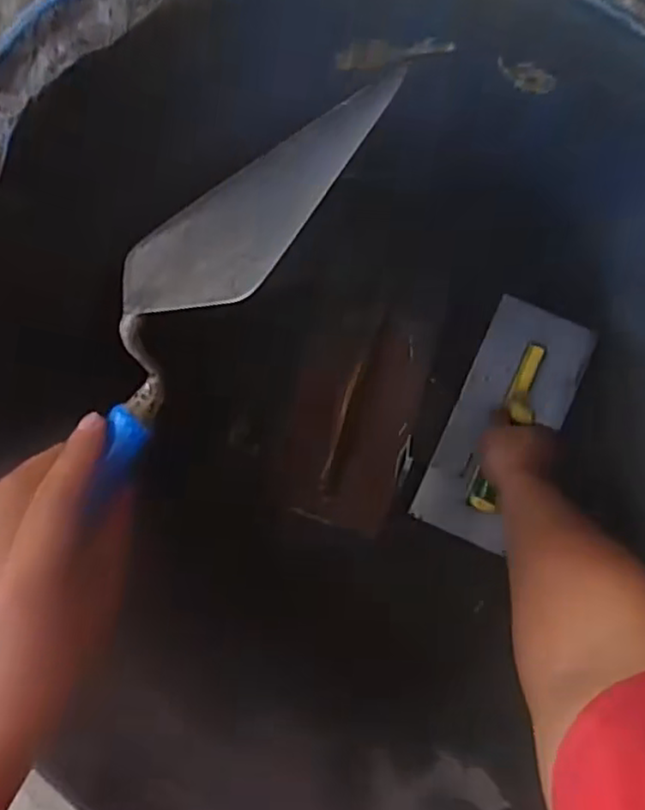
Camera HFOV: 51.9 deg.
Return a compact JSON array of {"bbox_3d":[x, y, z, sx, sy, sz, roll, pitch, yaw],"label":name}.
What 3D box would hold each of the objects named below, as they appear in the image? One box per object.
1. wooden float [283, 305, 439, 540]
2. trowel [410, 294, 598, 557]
[{"bbox_3d":[0.038,0.018,0.771,0.138,0.047,0.245,11,87,0],"label":"wooden float"},{"bbox_3d":[0.204,0.017,0.716,0.112,0.091,0.268,27,85,2],"label":"trowel"}]

